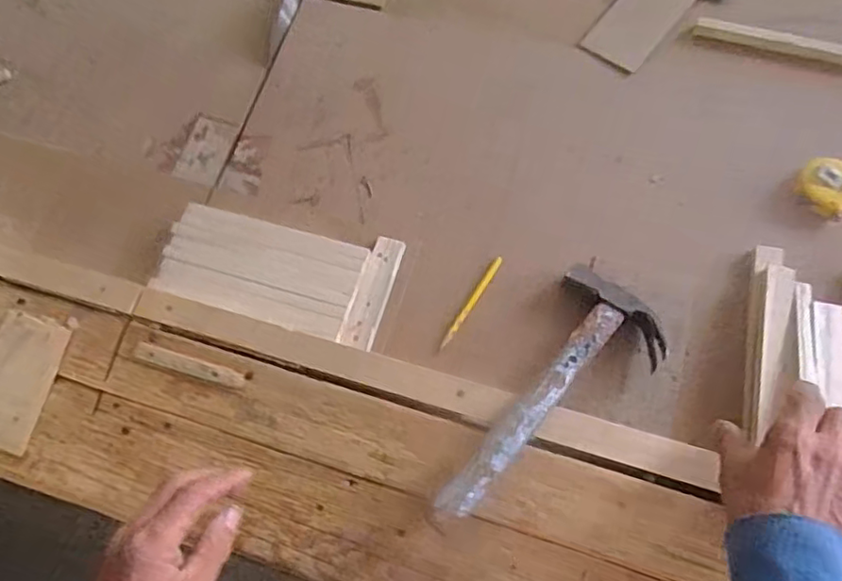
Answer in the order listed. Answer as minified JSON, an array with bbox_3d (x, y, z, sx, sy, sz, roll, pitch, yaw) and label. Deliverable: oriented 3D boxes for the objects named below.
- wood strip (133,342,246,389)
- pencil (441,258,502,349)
[{"bbox_3d":[-0.230,0.074,0.588,0.120,0.008,0.018,15,74,10],"label":"wood strip"},{"bbox_3d":[0.052,0.013,0.620,0.008,0.007,0.116,31,77,13],"label":"pencil"}]

